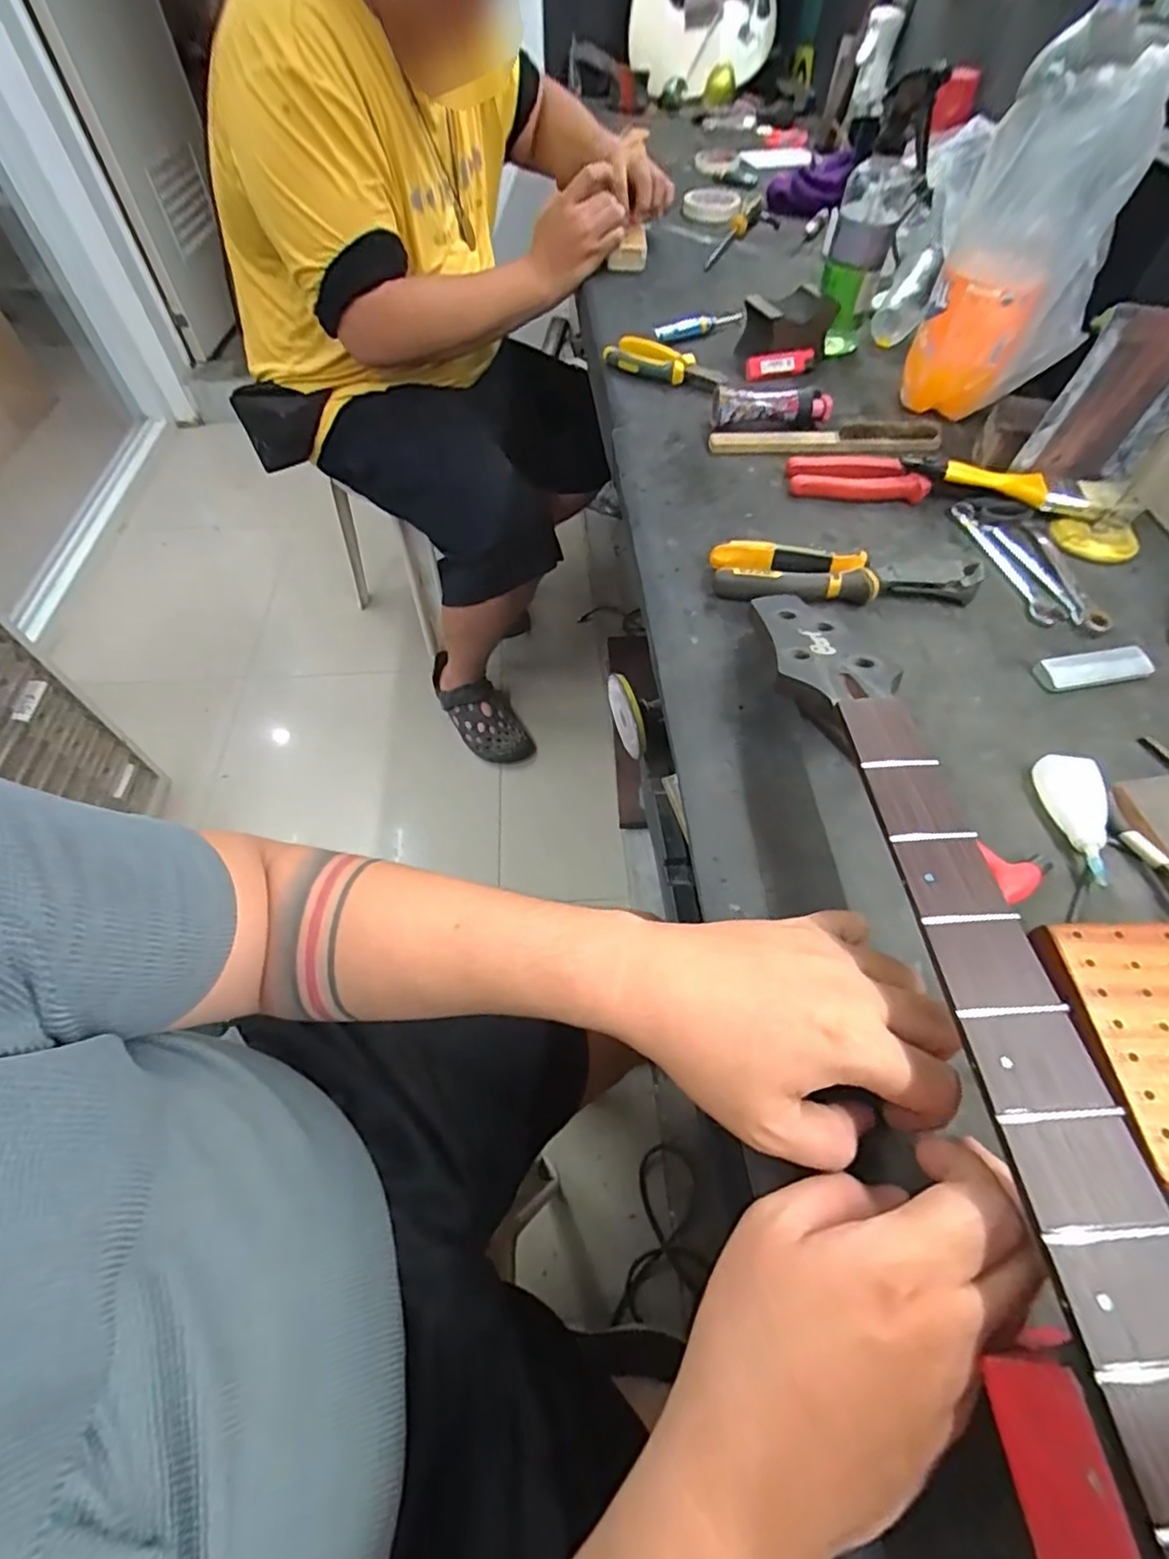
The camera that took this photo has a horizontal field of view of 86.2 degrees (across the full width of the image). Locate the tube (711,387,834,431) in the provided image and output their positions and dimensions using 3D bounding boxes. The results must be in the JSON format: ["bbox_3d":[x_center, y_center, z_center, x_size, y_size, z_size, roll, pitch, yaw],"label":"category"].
[{"bbox_3d":[0.196,-0.386,0.651,0.121,0.029,0.033,0,57,0],"label":"tube"}]

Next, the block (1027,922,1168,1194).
[{"bbox_3d":[0.283,0.132,0.309,0.078,0.017,0.120,0,57,-1],"label":"block"}]

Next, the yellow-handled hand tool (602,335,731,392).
[{"bbox_3d":[0.094,-0.483,0.725,0.140,0.024,0.042,26,60,16],"label":"yellow-handled hand tool"}]

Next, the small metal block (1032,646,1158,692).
[{"bbox_3d":[0.379,-0.082,0.465,0.079,0.013,0.029,-7,57,-5],"label":"small metal block"}]

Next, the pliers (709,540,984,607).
[{"bbox_3d":[0.211,-0.165,0.512,0.206,0.025,0.064,1,57,0],"label":"pliers"}]

